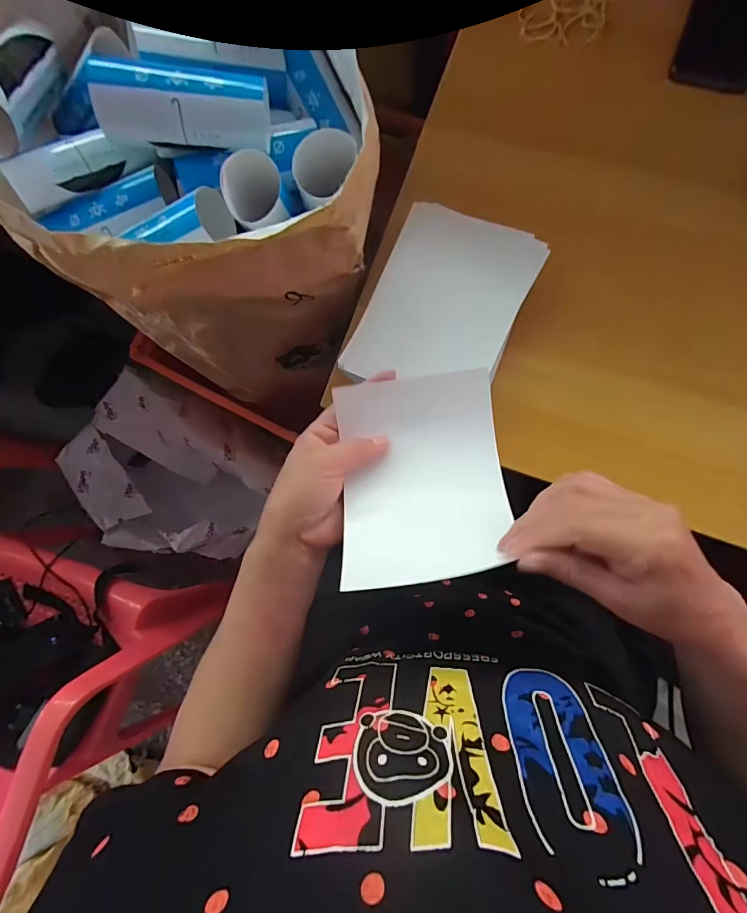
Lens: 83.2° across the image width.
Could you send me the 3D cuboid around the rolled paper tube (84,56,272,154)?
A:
[{"bbox_3d":[-0.141,-0.262,0.314,0.123,0.040,0.050,-1,83,-8],"label":"rolled paper tube"}]

